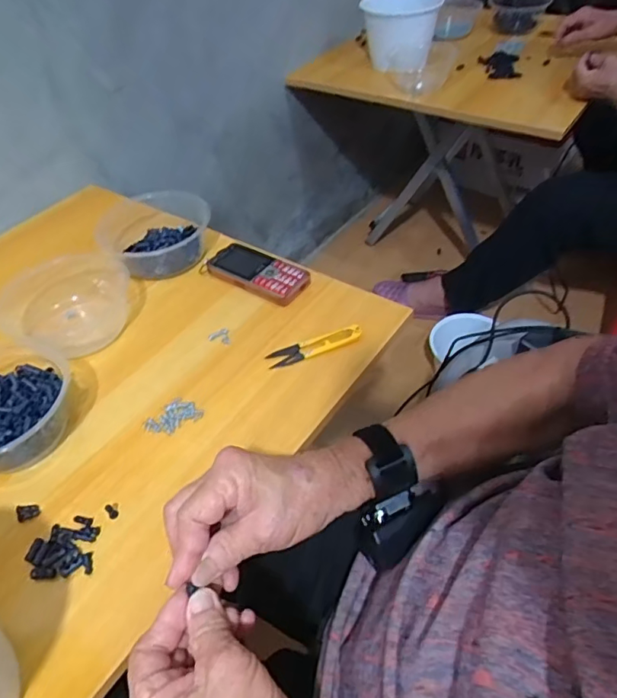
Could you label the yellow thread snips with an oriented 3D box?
[{"bbox_3d":[0.007,-0.003,0.550,0.104,0.011,0.022,-16,48,-10],"label":"yellow thread snips"}]

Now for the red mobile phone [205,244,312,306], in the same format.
[{"bbox_3d":[-0.061,-0.095,0.635,0.132,0.019,0.061,28,55,27],"label":"red mobile phone"}]

